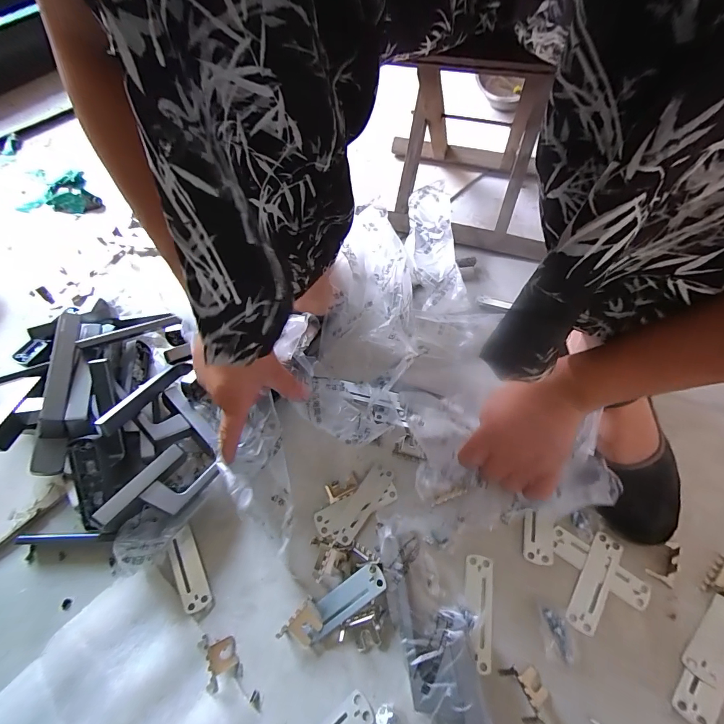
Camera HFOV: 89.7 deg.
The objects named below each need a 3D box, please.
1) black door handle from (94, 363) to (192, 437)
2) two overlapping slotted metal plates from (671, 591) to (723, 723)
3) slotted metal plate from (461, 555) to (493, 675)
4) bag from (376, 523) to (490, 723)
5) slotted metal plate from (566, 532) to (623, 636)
[{"bbox_3d":[-0.255,0.039,0.432,0.015,0.028,0.126,17,37,13],"label":"black door handle"},{"bbox_3d":[0.316,0.258,0.325,0.032,0.010,0.124,39,69,23],"label":"two overlapping slotted metal plates"},{"bbox_3d":[0.111,0.239,0.352,0.028,0.008,0.092,7,60,12],"label":"slotted metal plate"},{"bbox_3d":[0.068,0.251,0.330,0.069,0.036,0.206,-13,60,-4],"label":"bag"},{"bbox_3d":[0.229,0.216,0.358,0.028,0.005,0.093,31,67,20],"label":"slotted metal plate"}]

